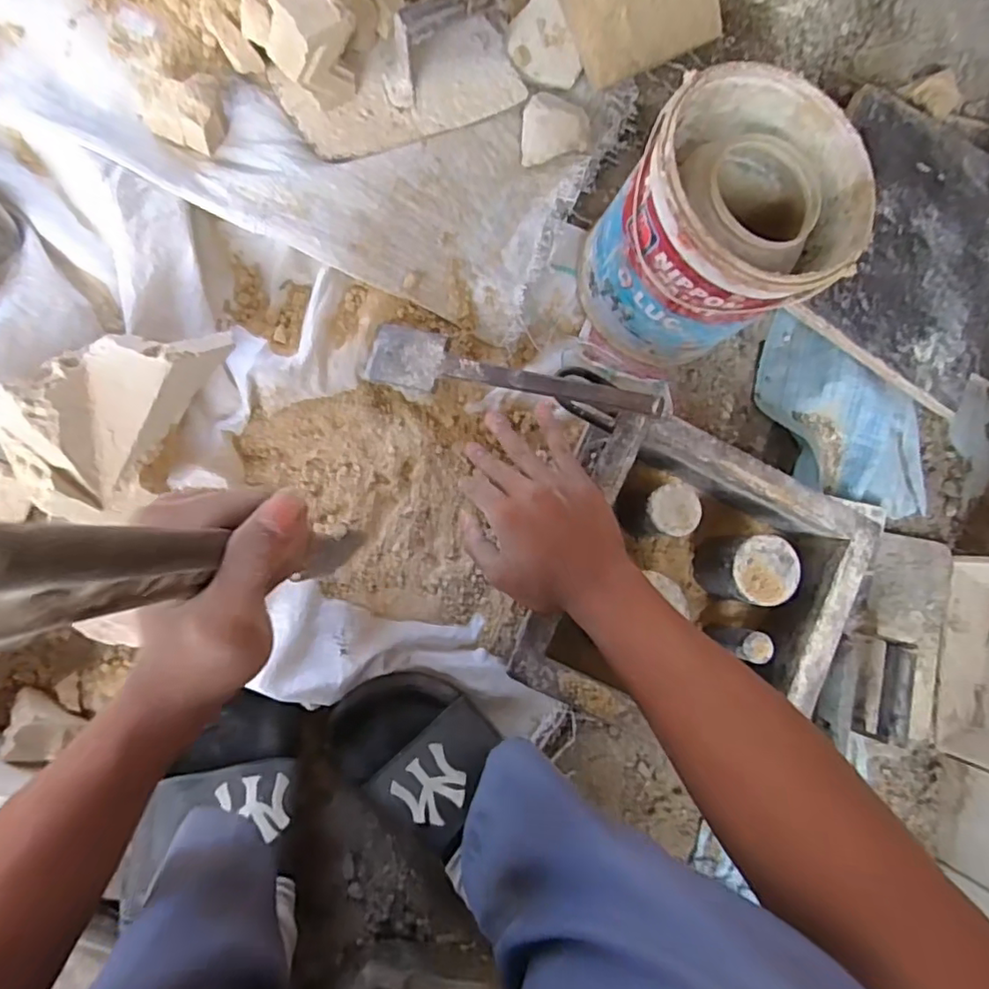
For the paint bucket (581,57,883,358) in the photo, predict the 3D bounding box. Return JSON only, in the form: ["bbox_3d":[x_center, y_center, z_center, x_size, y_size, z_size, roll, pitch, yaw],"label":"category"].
[{"bbox_3d":[0.193,-0.234,0.534,0.184,0.184,0.177,1,84,-11],"label":"paint bucket"}]

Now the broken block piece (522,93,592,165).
[{"bbox_3d":[0.062,-0.378,0.600,0.067,0.034,0.056,-11,86,-12],"label":"broken block piece"}]

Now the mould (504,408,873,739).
[{"bbox_3d":[0.164,0.084,0.525,0.239,0.112,0.239,26,80,-8],"label":"mould"}]

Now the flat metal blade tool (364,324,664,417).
[{"bbox_3d":[0.007,-0.105,0.517,0.277,0.012,0.054,15,83,24],"label":"flat metal blade tool"}]

